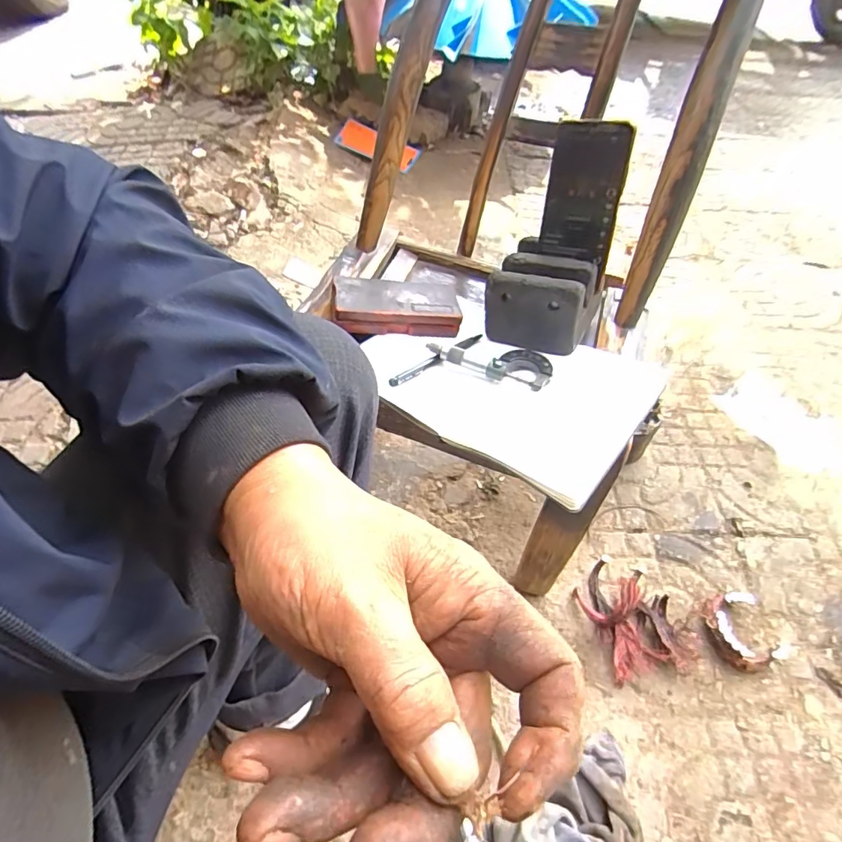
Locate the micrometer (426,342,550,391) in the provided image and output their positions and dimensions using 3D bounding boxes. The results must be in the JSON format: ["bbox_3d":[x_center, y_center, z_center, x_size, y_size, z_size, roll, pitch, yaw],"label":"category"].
[{"bbox_3d":[0.073,-0.066,0.520,0.126,0.017,0.044,25,55,16],"label":"micrometer"}]

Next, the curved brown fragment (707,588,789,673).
[{"bbox_3d":[0.440,0.285,0.682,0.095,0.036,0.102,1,52,-2],"label":"curved brown fragment"}]

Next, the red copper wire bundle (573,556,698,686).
[{"bbox_3d":[0.289,0.262,0.688,0.123,0.040,0.161,-14,54,-13],"label":"red copper wire bundle"}]

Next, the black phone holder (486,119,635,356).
[{"bbox_3d":[0.150,-0.187,0.535,0.113,0.074,0.233,21,96,13],"label":"black phone holder"}]

